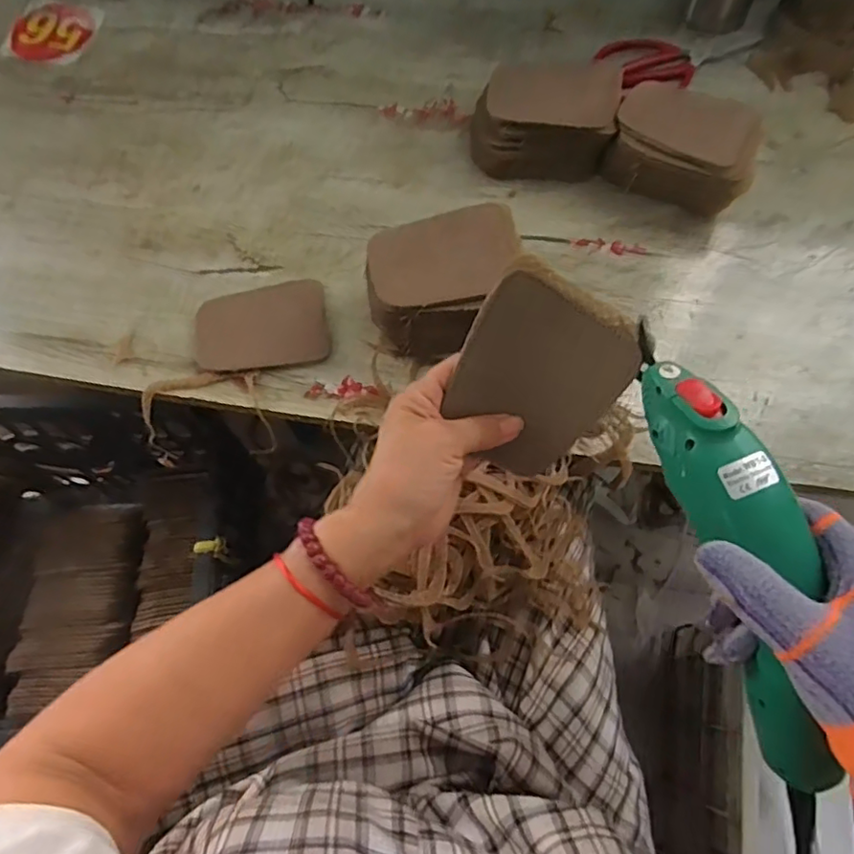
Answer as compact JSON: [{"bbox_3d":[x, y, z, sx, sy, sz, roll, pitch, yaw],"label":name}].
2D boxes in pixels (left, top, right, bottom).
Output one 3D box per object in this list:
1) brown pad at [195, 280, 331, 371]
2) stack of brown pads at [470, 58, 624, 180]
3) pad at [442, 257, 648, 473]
[{"bbox_3d":[-0.147,-0.089,0.517,0.114,0.011,0.080,-10,66,-3],"label":"brown pad"},{"bbox_3d":[0.114,-0.300,0.577,0.132,0.055,0.107,5,66,4],"label":"stack of brown pads"},{"bbox_3d":[0.060,-0.029,0.335,0.088,0.109,0.014,34,30,4],"label":"pad"}]

